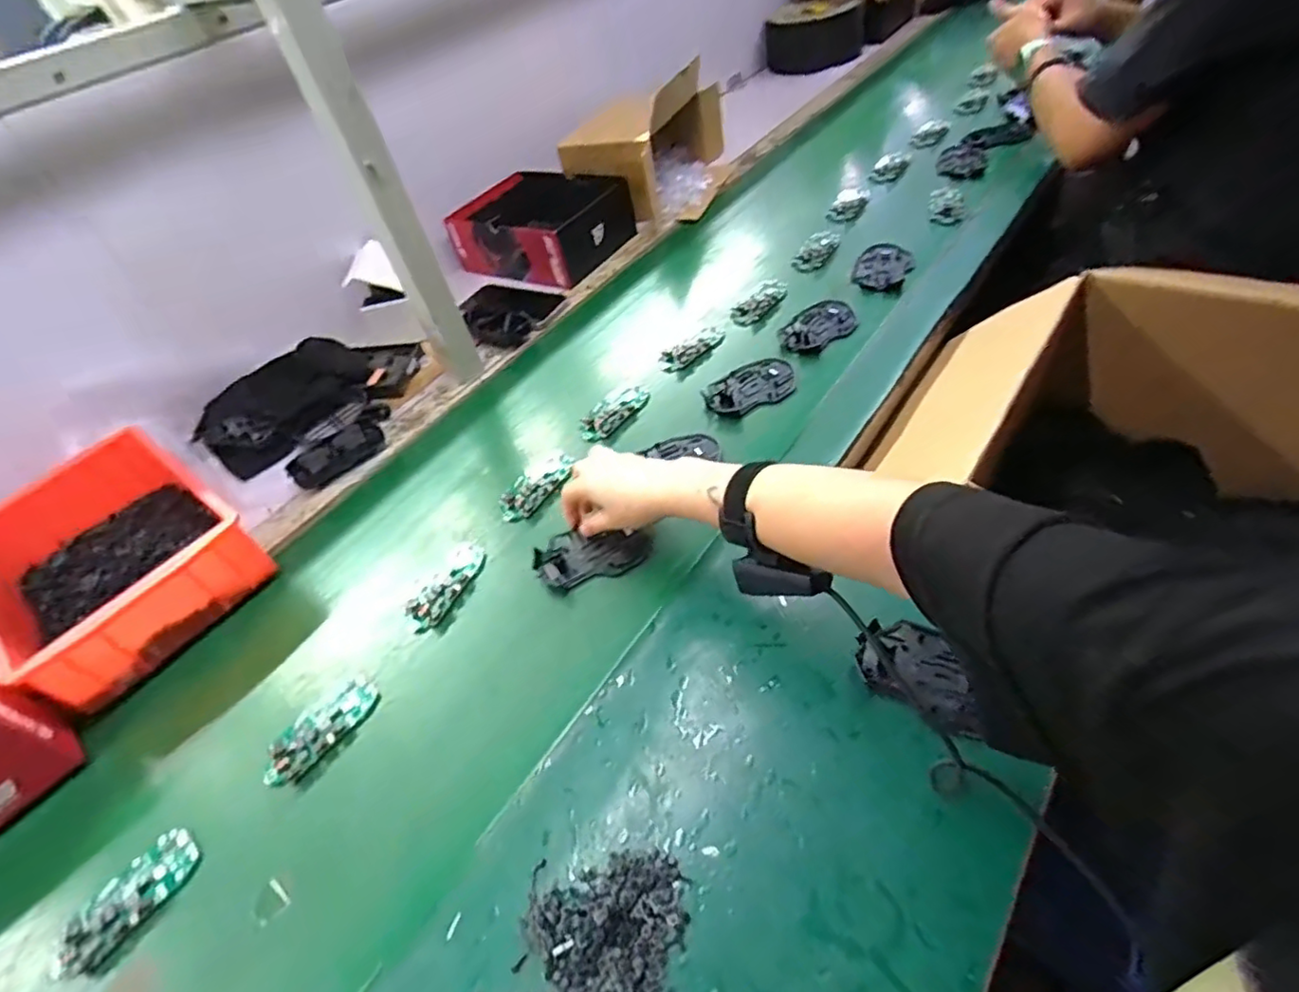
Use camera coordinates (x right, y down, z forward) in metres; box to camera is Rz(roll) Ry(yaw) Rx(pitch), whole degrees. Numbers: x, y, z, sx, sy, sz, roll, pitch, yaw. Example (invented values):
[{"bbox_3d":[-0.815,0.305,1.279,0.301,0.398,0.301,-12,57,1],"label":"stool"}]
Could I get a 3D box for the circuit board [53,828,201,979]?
[{"bbox_3d":[-0.381,0.293,0.456,0.046,0.013,0.100,23,58,30],"label":"circuit board"}]

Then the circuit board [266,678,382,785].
[{"bbox_3d":[-0.274,0.191,0.521,0.045,0.011,0.099,26,59,31],"label":"circuit board"}]

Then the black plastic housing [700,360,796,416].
[{"bbox_3d":[0.117,-0.128,0.739,0.110,0.022,0.074,-24,48,-9],"label":"black plastic housing"}]

